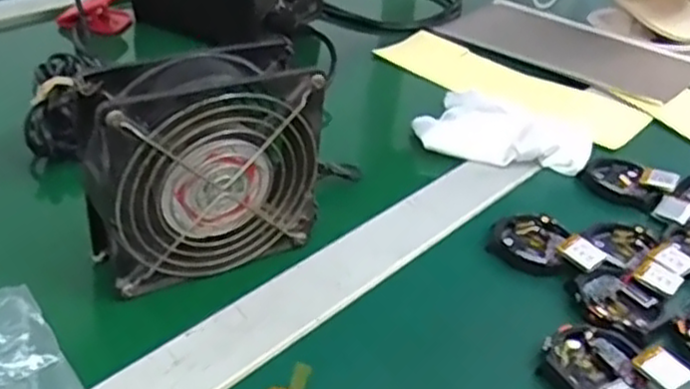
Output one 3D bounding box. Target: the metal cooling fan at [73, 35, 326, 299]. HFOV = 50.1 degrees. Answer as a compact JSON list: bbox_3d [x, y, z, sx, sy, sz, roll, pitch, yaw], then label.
[{"bbox_3d":[-0.075,-0.018,0.396,0.133,0.107,0.048,-15,41,-29],"label":"metal cooling fan"}]

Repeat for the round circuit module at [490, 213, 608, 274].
[{"bbox_3d":[0.120,0.030,0.446,0.064,0.019,0.043,16,35,12],"label":"round circuit module"}]

